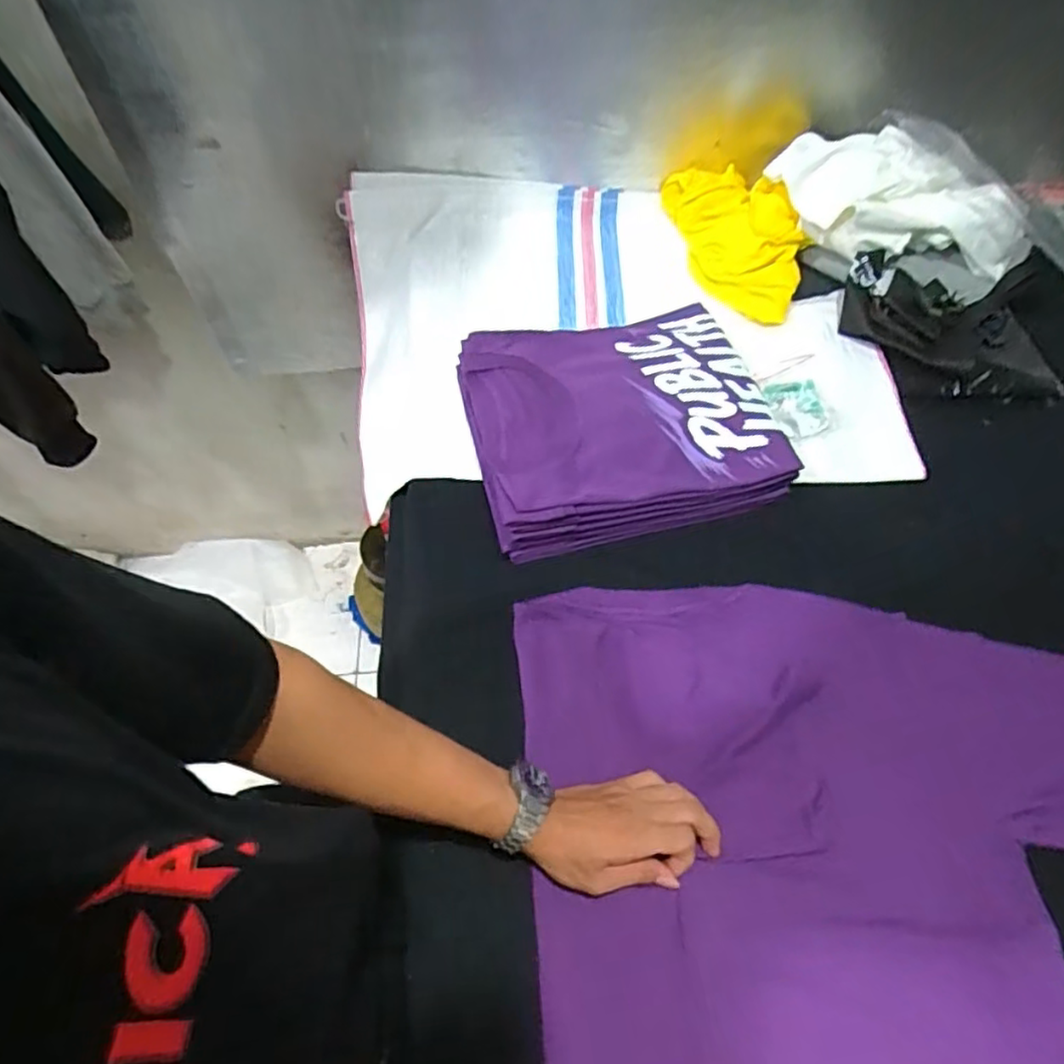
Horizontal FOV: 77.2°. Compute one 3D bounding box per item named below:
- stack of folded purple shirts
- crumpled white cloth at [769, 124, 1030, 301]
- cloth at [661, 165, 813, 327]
[{"bbox_3d":[0.094,-0.129,0.769,0.326,0.078,0.284,-13,56,-7],"label":"stack of folded purple shirts"},{"bbox_3d":[0.477,-0.425,0.897,0.176,0.150,0.321,-40,63,-22],"label":"crumpled white cloth"},{"bbox_3d":[0.292,-0.439,0.957,0.121,0.087,0.287,-15,57,-8],"label":"cloth"}]

